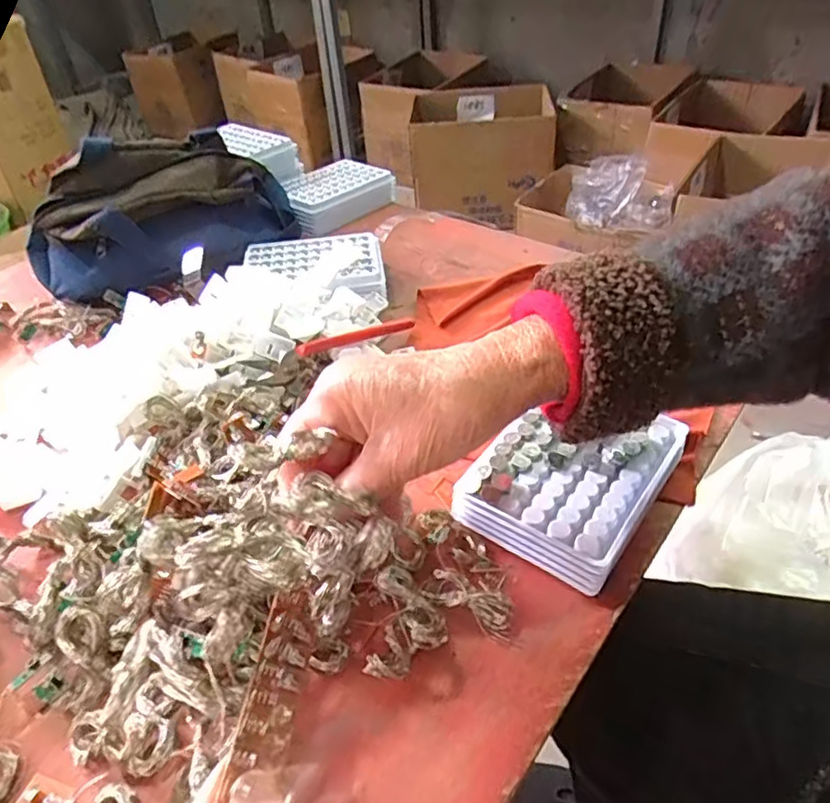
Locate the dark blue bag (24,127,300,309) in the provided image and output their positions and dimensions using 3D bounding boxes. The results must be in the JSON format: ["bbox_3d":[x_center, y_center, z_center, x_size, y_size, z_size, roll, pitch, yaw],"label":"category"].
[{"bbox_3d":[-0.231,-0.182,0.592,0.245,0.107,0.129,-31,48,-27],"label":"dark blue bag"}]

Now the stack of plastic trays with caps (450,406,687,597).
[{"bbox_3d":[0.096,0.045,0.380,0.093,0.032,0.128,24,49,28],"label":"stack of plastic trays with caps"}]

